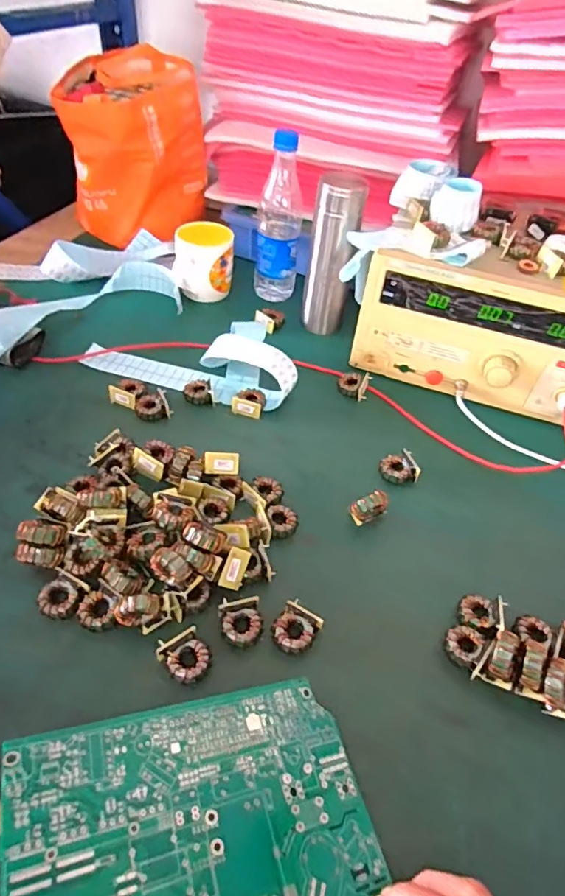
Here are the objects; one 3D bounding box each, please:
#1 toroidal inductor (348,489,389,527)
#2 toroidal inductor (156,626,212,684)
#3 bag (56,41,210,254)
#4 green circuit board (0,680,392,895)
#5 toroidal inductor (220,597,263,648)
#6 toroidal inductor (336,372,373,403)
[{"bbox_3d":[0.090,0.062,0.526,0.042,0.039,0.016,-12,49,-17],"label":"toroidal inductor"},{"bbox_3d":[-0.078,0.168,0.415,0.038,0.017,0.035,37,53,25],"label":"toroidal inductor"},{"bbox_3d":[-0.234,-0.485,0.845,0.206,0.221,0.215,0,47,-7],"label":"bag"},{"bbox_3d":[-0.043,0.248,0.311,0.220,0.004,0.175,1,45,-28],"label":"green circuit board"},{"bbox_3d":[-0.035,0.151,0.440,0.035,0.024,0.040,-4,47,-10],"label":"toroidal inductor"},{"bbox_3d":[0.093,-0.083,0.670,0.040,0.018,0.035,17,47,9],"label":"toroidal inductor"}]

